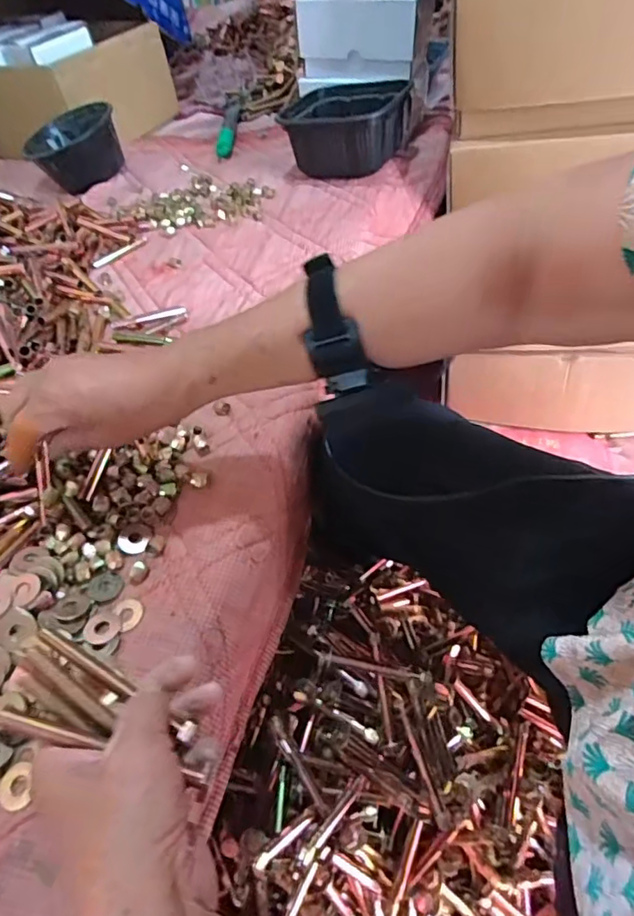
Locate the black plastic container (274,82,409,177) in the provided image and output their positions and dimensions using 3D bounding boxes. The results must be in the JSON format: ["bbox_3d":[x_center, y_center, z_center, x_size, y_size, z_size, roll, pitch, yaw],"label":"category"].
[{"bbox_3d":[0.040,-0.476,0.774,0.165,0.091,0.176,8,51,15],"label":"black plastic container"}]

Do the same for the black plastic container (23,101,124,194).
[{"bbox_3d":[-0.402,-0.518,0.886,0.148,0.079,0.136,-32,52,-19],"label":"black plastic container"}]

